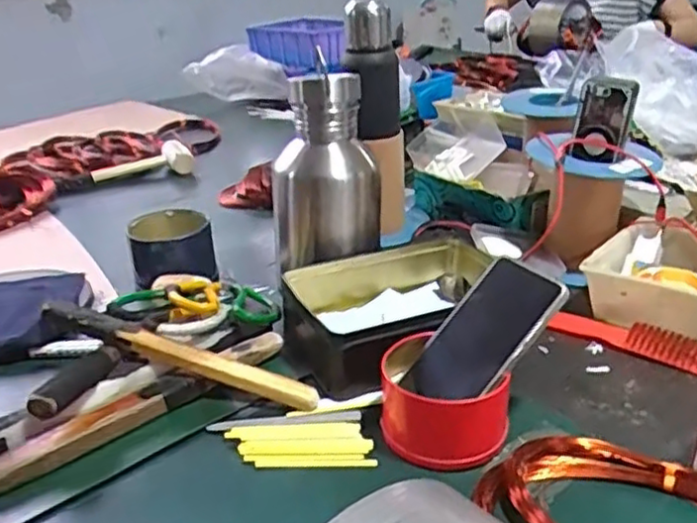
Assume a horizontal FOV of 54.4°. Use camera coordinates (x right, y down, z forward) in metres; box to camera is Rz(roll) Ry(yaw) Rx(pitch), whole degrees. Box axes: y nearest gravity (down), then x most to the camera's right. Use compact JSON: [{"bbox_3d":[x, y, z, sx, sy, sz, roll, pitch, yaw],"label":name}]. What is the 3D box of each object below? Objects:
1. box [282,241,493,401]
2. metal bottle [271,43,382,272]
[{"bbox_3d":[0.055,0.047,0.691,0.239,0.059,0.174,-12,28,-17],"label":"box"},{"bbox_3d":[-0.027,-0.093,0.756,0.094,0.211,0.096,-23,33,-35],"label":"metal bottle"}]

